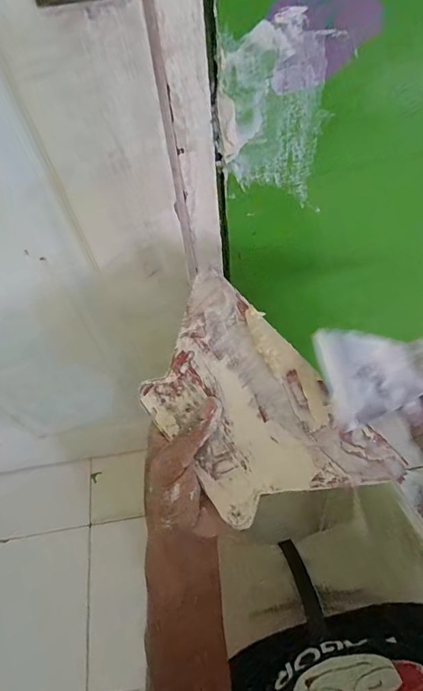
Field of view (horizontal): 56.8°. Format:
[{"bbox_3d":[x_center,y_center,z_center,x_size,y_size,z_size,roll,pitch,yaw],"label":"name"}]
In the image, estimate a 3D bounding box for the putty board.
[{"bbox_3d":[0.023,0.049,0.315,0.128,0.007,0.206,-46,64,9],"label":"putty board"}]

